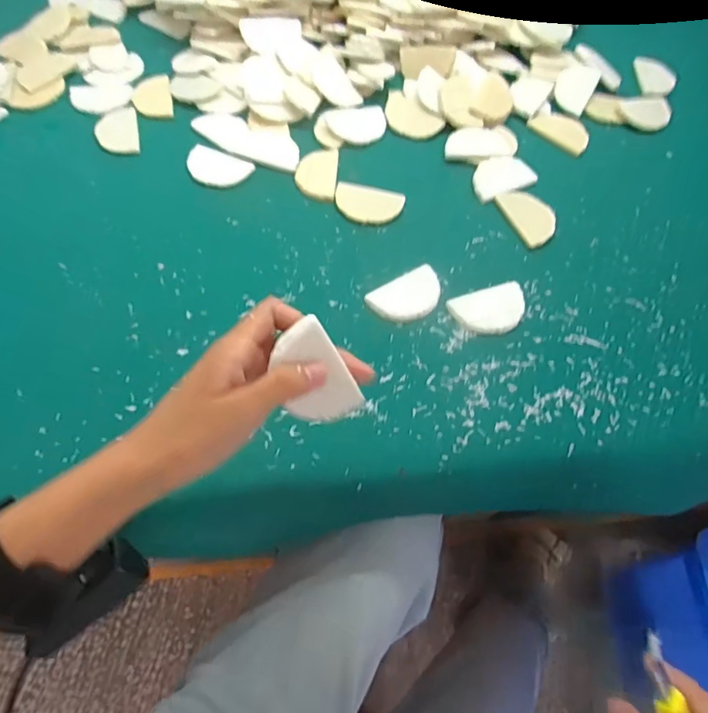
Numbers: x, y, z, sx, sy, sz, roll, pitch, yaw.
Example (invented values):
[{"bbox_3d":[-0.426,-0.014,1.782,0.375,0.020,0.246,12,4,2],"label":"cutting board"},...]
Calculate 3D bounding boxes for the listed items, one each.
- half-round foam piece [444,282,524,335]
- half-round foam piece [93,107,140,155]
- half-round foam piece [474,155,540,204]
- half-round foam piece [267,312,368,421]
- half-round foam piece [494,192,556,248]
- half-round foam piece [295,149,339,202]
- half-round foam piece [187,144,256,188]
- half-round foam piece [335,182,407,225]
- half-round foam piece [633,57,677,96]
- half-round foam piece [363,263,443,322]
[{"bbox_3d":[0.123,-0.041,0.452,0.068,0.006,0.045,-20,65,-11],"label":"half-round foam piece"},{"bbox_3d":[-0.258,-0.245,0.552,0.042,0.004,0.070,-14,64,-8],"label":"half-round foam piece"},{"bbox_3d":[0.151,-0.188,0.528,0.064,0.009,0.046,-22,65,-12],"label":"half-round foam piece"},{"bbox_3d":[-0.023,0.012,0.286,0.038,0.063,0.004,-32,26,-6],"label":"half-round foam piece"},{"bbox_3d":[0.177,-0.140,0.508,0.043,0.005,0.068,-22,65,-12],"label":"half-round foam piece"},{"bbox_3d":[-0.039,-0.191,0.525,0.042,0.004,0.070,4,63,1],"label":"half-round foam piece"},{"bbox_3d":[-0.143,-0.197,0.524,0.071,0.004,0.047,25,65,11],"label":"half-round foam piece"},{"bbox_3d":[0.014,-0.152,0.508,0.068,0.004,0.044,14,63,6],"label":"half-round foam piece"},{"bbox_3d":[0.371,-0.343,0.624,0.044,0.006,0.081,7,63,2],"label":"half-round foam piece"},{"bbox_3d":[0.050,-0.054,0.458,0.070,0.004,0.043,-30,67,-16],"label":"half-round foam piece"}]

